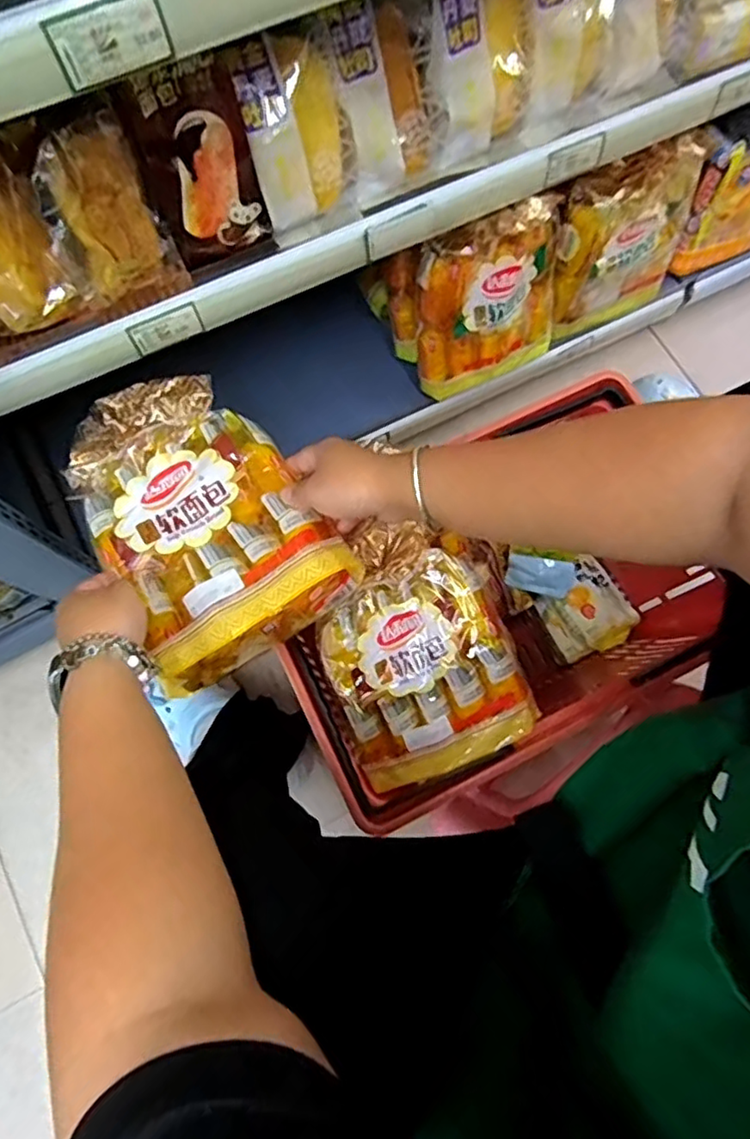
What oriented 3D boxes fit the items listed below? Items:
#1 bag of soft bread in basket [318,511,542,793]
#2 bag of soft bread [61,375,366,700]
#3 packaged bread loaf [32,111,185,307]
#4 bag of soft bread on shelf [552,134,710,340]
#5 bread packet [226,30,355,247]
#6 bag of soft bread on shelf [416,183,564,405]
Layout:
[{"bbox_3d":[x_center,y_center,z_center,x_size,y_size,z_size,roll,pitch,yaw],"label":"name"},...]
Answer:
[{"bbox_3d":[0.039,0.087,0.618,0.181,0.074,0.249,-26,77,-7],"label":"bag of soft bread in basket"},{"bbox_3d":[-0.156,-0.052,0.540,0.172,0.072,0.266,-33,78,-9],"label":"bag of soft bread"},{"bbox_3d":[-0.203,-0.269,0.467,0.079,0.116,0.045,-15,64,-4],"label":"packaged bread loaf"},{"bbox_3d":[0.307,-0.407,0.762,0.210,0.227,0.075,-23,77,-6],"label":"bag of soft bread on shelf"},{"bbox_3d":[-0.063,-0.341,0.499,0.083,0.138,0.042,-32,52,-11],"label":"bread packet"},{"bbox_3d":[0.141,-0.313,0.720,0.190,0.232,0.081,-20,76,-6],"label":"bag of soft bread on shelf"}]

